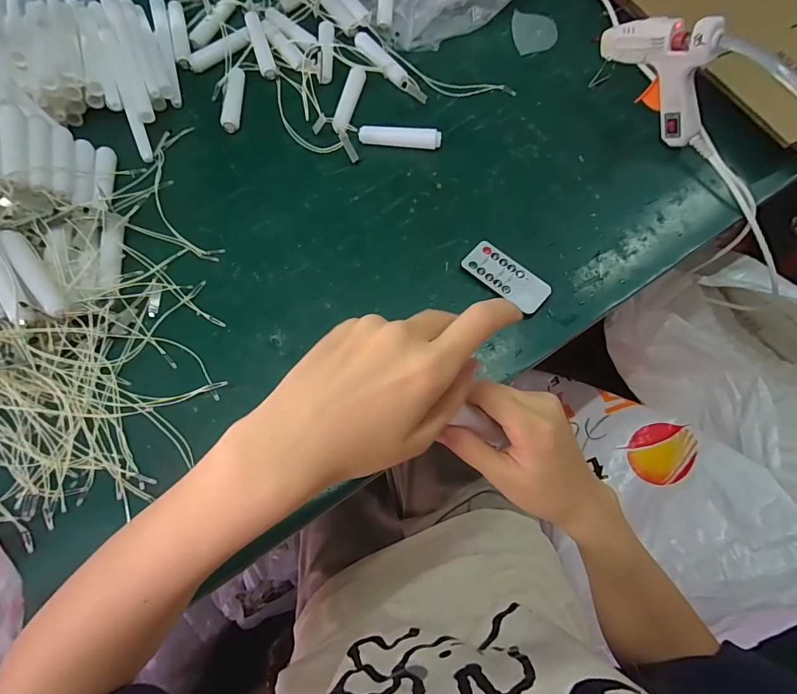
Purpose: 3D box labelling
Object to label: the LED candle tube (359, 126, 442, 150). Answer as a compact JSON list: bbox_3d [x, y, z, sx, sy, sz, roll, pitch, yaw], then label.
[{"bbox_3d":[0.002,-0.229,0.460,0.089,0.016,0.017,5,69,4],"label":"LED candle tube"}]

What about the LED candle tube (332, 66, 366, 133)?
[{"bbox_3d":[-0.057,-0.282,0.482,0.017,0.016,0.093,10,70,6],"label":"LED candle tube"}]

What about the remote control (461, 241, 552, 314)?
[{"bbox_3d":[0.103,-0.068,0.402,0.083,0.004,0.039,39,75,15],"label":"remote control"}]

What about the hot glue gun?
[{"bbox_3d":[0.263,-0.284,0.424,0.023,0.104,0.135,-35,71,-10],"label":"hot glue gun"}]

